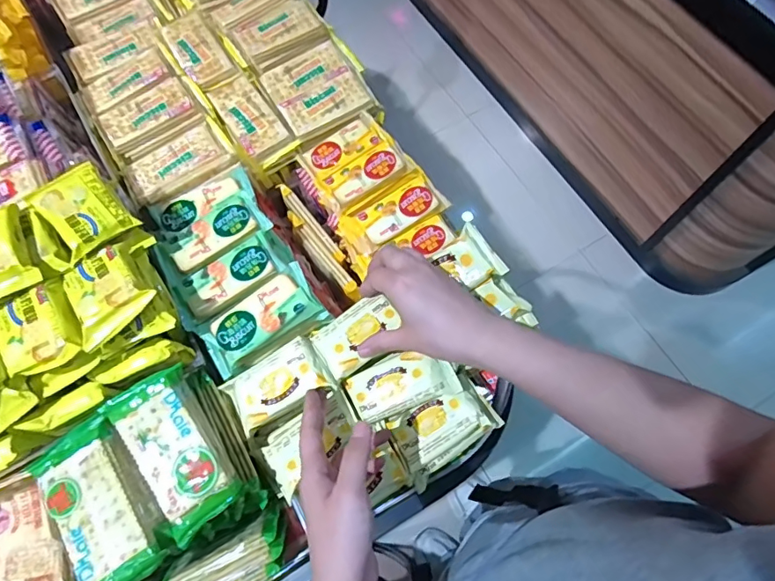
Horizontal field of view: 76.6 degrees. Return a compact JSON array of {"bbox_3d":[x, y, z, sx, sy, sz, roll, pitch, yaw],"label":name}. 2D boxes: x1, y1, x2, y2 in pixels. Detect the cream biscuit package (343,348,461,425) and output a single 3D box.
[{"bbox_3d":[0.013,0.088,0.466,0.101,0.014,0.052,-21,88,3],"label":"cream biscuit package"}]

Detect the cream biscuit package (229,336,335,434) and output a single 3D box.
[{"bbox_3d":[-0.100,0.084,0.448,0.088,0.020,0.052,-28,71,-8],"label":"cream biscuit package"}]

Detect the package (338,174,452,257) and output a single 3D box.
[{"bbox_3d":[0.005,-0.087,0.548,0.111,0.024,0.059,-30,71,-9],"label":"package"}]

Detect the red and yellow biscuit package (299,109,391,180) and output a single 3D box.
[{"bbox_3d":[-0.048,-0.172,0.584,0.103,0.013,0.053,-36,72,-11],"label":"red and yellow biscuit package"}]

